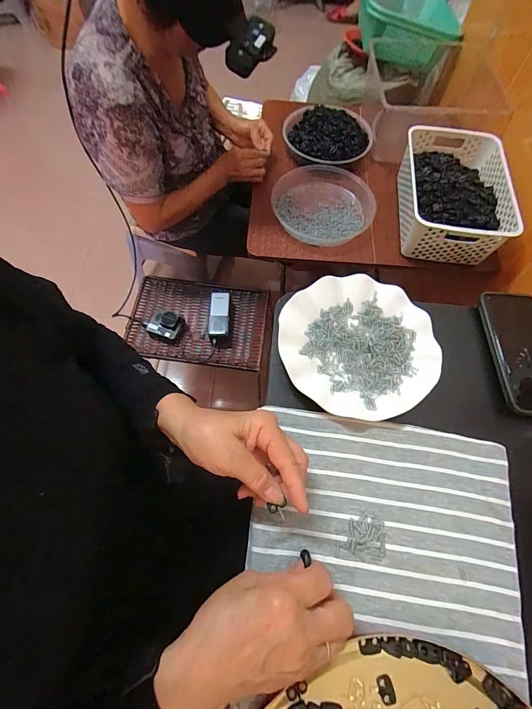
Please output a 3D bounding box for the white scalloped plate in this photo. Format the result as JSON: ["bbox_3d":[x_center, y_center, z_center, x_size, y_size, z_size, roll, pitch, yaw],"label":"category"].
[{"bbox_3d":[0.107,-0.013,0.397,0.176,0.020,0.175,0,64,-1],"label":"white scalloped plate"}]

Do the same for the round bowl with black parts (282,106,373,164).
[{"bbox_3d":[0.152,-0.560,0.847,0.228,0.060,0.210,17,66,6],"label":"round bowl with black parts"}]

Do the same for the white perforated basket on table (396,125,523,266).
[{"bbox_3d":[0.414,-0.350,0.735,0.208,0.096,0.299,8,66,2],"label":"white perforated basket on table"}]

